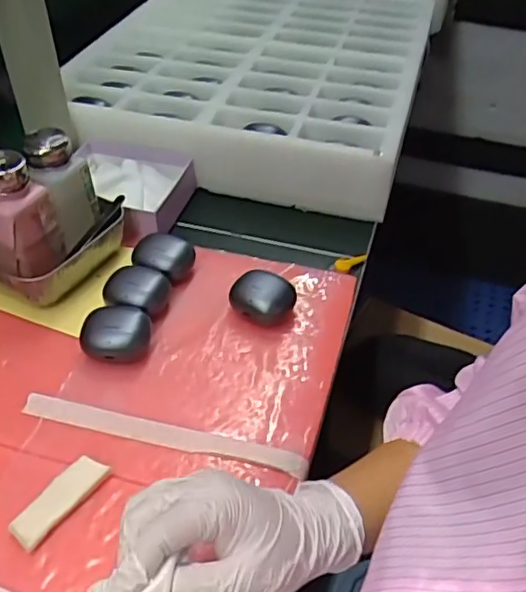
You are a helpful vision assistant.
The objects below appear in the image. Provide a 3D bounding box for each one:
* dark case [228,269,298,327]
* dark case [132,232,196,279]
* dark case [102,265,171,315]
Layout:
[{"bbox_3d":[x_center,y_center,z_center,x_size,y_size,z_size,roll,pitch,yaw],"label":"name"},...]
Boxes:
[{"bbox_3d":[-0.001,0.002,0.568,0.059,0.030,0.052,8,44,6],"label":"dark case"},{"bbox_3d":[-0.096,-0.035,0.602,0.058,0.034,0.046,-3,44,-6],"label":"dark case"},{"bbox_3d":[-0.115,-0.001,0.564,0.055,0.033,0.045,7,44,5],"label":"dark case"}]

